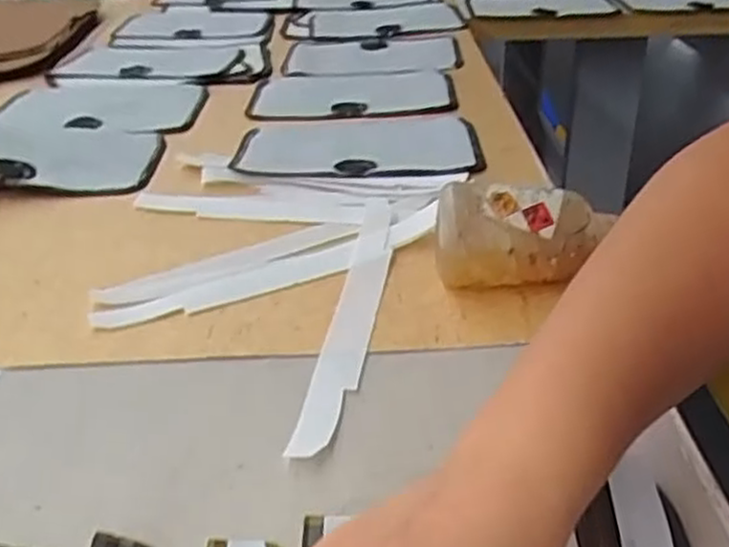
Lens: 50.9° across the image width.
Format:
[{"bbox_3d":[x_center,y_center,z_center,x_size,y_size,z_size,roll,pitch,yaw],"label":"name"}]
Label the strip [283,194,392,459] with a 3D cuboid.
[{"bbox_3d":[-0.005,0.016,0.489,0.026,0.013,0.277,12,32,2],"label":"strip"}]

